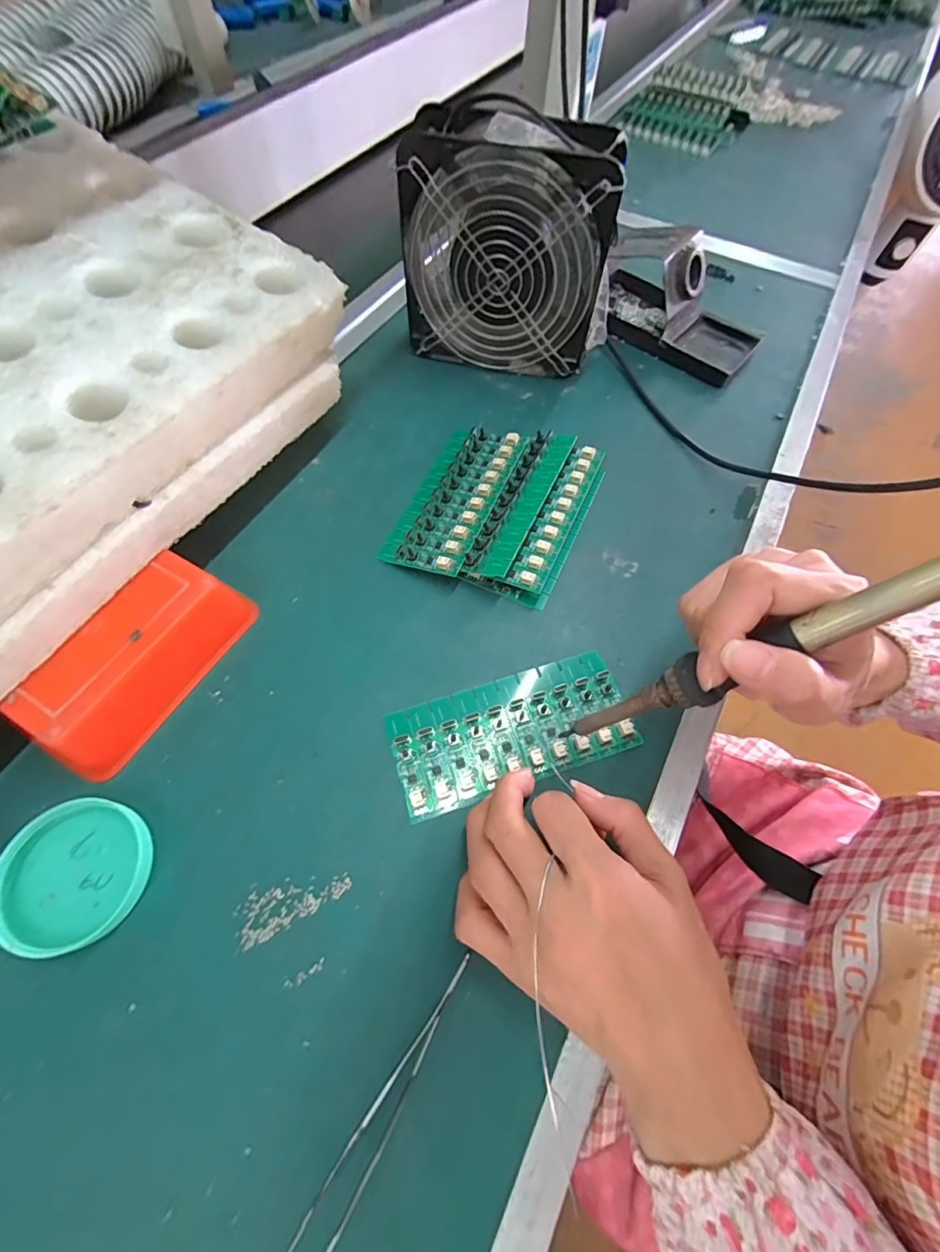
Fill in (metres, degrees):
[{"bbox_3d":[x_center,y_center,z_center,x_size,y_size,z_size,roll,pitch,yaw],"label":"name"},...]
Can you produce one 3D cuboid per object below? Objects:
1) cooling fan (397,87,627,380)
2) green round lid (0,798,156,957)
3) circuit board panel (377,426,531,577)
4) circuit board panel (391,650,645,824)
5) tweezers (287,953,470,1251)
[{"bbox_3d":[0.027,-0.287,0.376,0.152,0.155,0.058,9,64,2],"label":"cooling fan"},{"bbox_3d":[-0.195,0.121,0.237,0.066,0.014,0.064,1,64,-2],"label":"green round lid"},{"bbox_3d":[-0.010,-0.097,0.352,0.063,0.006,0.136,15,63,22],"label":"circuit board panel"},{"bbox_3d":[0.025,0.060,0.282,0.137,0.007,0.063,-17,66,-10],"label":"circuit board panel"},{"bbox_3d":[-0.033,0.200,0.204,0.015,0.008,0.117,31,68,12],"label":"tweezers"}]

